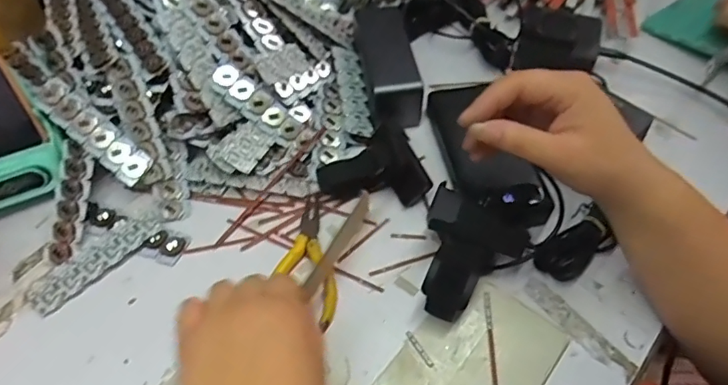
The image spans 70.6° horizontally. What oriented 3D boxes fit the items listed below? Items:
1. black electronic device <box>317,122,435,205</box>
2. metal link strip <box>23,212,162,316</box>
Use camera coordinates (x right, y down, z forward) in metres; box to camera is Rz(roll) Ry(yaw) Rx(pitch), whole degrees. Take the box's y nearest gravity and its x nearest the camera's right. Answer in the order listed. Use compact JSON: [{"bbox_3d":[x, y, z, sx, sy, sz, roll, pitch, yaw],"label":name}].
[{"bbox_3d":[0.008,-0.029,0.454,0.093,0.037,0.071,1,55,1],"label":"black electronic device"},{"bbox_3d":[-0.217,0.052,0.416,0.035,0.009,0.110,39,64,24],"label":"metal link strip"}]

